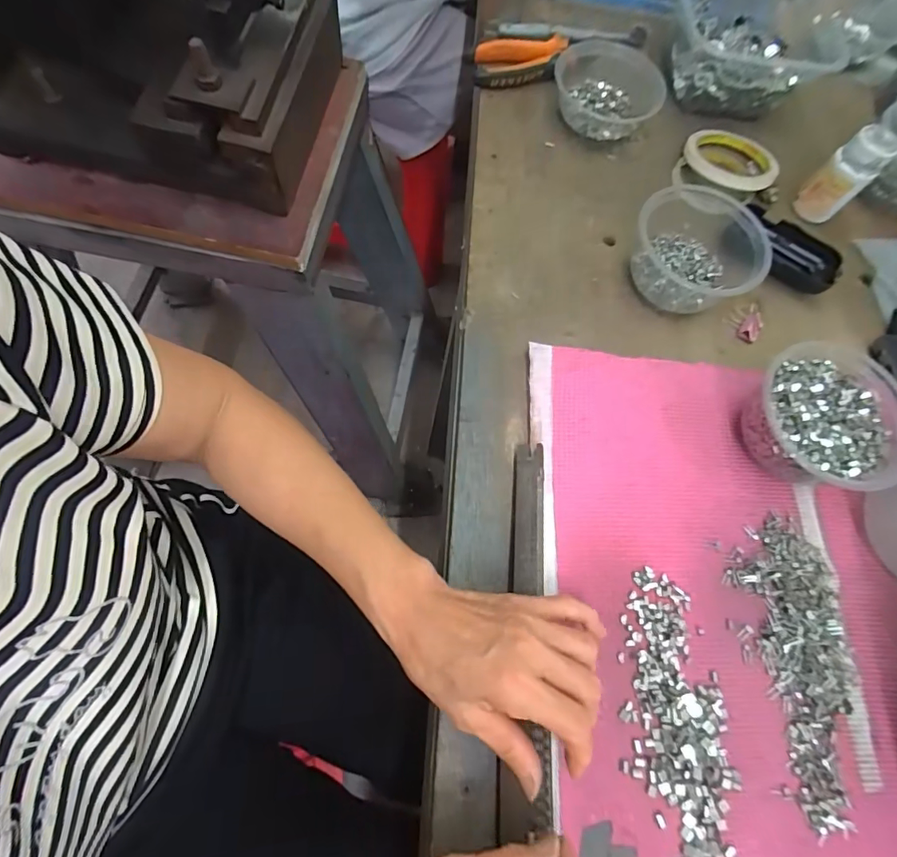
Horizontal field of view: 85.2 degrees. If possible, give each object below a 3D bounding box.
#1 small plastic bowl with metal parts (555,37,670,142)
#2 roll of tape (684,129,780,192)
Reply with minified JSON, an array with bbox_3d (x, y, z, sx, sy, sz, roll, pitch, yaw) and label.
[{"bbox_3d":[0.172,-0.367,0.531,0.117,0.043,0.120,2,70,-6],"label":"small plastic bowl with metal parts"},{"bbox_3d":[0.306,-0.292,0.528,0.096,0.015,0.096,2,70,-6],"label":"roll of tape"}]

